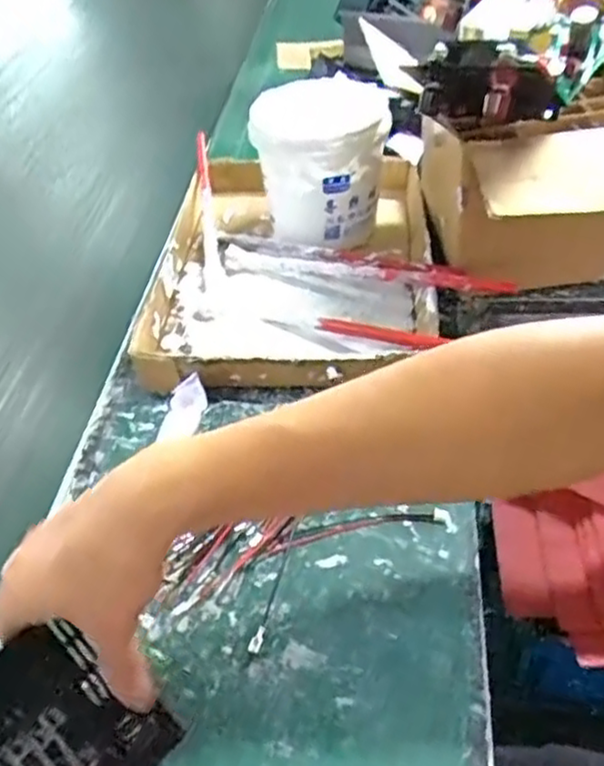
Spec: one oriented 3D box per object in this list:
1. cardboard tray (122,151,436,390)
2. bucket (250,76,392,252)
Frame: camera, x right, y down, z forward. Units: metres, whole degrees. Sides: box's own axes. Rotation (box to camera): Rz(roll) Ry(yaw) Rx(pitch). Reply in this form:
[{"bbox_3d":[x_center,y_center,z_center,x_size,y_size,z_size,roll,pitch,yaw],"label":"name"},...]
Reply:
[{"bbox_3d":[-0.006,-0.121,0.663,0.242,0.052,0.353,-1,45,7],"label":"cardboard tray"},{"bbox_3d":[0.015,-0.215,0.679,0.116,0.115,0.131,-8,45,-1],"label":"bucket"}]

